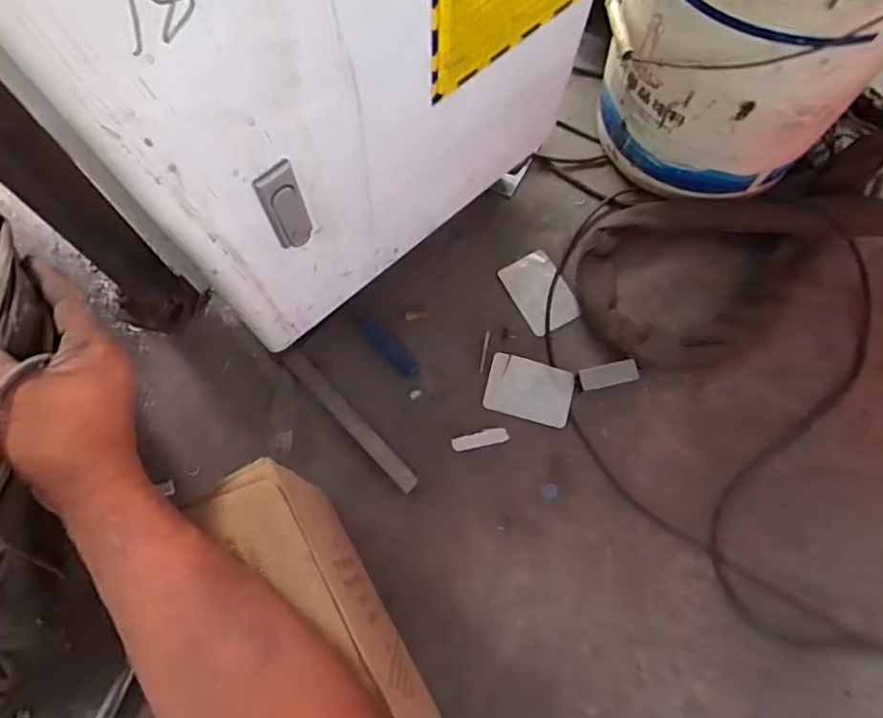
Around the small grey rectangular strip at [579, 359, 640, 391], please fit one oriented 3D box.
[{"bbox_3d":[0.195,0.019,0.680,0.068,0.012,0.025,-12,75,-5],"label":"small grey rectangular strip"}]

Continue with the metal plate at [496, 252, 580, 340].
[{"bbox_3d":[0.123,-0.084,0.734,0.068,0.008,0.104,-28,71,-5],"label":"metal plate"}]

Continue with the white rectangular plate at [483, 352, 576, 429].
[{"bbox_3d":[0.103,0.036,0.688,0.098,0.005,0.070,14,77,10],"label":"white rectangular plate"}]

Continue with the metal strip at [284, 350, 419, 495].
[{"bbox_3d":[-0.106,0.068,0.668,0.021,0.008,0.213,-43,80,-12],"label":"metal strip"}]

